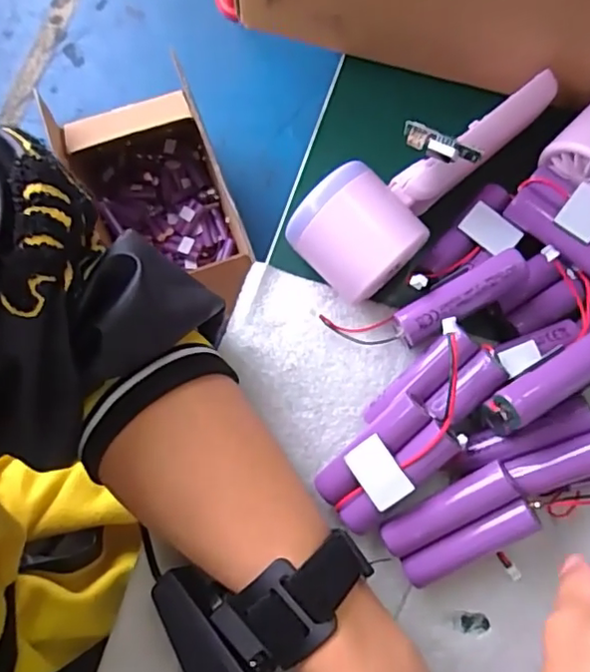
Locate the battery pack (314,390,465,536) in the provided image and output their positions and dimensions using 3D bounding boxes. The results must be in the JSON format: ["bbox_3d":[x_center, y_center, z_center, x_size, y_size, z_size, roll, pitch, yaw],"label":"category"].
[{"bbox_3d":[0.042,0.061,0.277,0.066,0.019,0.036,-47,72,24],"label":"battery pack"}]

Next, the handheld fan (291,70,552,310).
[{"bbox_3d":[0.072,-0.089,0.307,0.069,0.061,0.159,42,82,9],"label":"handheld fan"}]

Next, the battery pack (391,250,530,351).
[{"bbox_3d":[0.082,-0.018,0.282,0.068,0.015,0.018,-30,79,5],"label":"battery pack"}]

